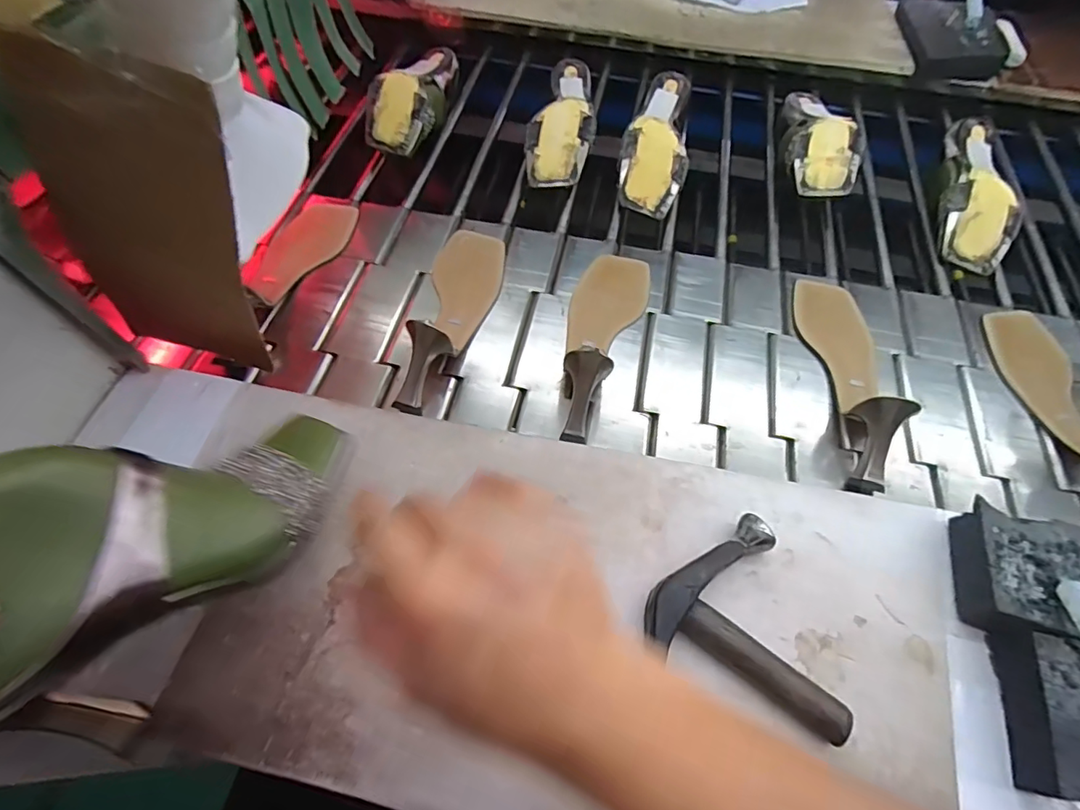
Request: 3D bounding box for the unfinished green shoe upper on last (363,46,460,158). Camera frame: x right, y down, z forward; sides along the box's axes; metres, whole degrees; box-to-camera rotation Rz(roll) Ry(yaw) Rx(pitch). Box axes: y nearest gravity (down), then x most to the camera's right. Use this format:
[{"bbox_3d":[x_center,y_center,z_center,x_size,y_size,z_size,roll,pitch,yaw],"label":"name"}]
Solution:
[{"bbox_3d":[-0.168,-0.408,0.693,0.084,0.067,0.221,7,60,1],"label":"unfinished green shoe upper on last"}]

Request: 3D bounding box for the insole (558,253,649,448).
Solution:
[{"bbox_3d":[0.058,-0.073,0.525,0.072,0.064,0.234,17,48,7],"label":"insole"}]

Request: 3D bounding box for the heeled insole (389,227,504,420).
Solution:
[{"bbox_3d":[-0.082,-0.108,0.529,0.075,0.062,0.248,4,60,-1],"label":"heeled insole"}]

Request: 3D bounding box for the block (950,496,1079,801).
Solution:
[{"bbox_3d":[0.345,0.158,0.336,0.131,0.041,0.172,14,60,5],"label":"block"}]

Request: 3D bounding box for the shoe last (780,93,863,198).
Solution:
[{"bbox_3d":[0.355,-0.336,0.676,0.087,0.077,0.213,18,60,7],"label":"shoe last"}]

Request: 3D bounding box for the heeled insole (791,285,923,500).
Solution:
[{"bbox_3d":[0.308,-0.039,0.505,0.067,0.060,0.245,2,60,-2],"label":"heeled insole"}]

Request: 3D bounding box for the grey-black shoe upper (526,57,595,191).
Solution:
[{"bbox_3d":[0.031,-0.371,0.687,0.078,0.064,0.224,7,60,1],"label":"grey-black shoe upper"}]

